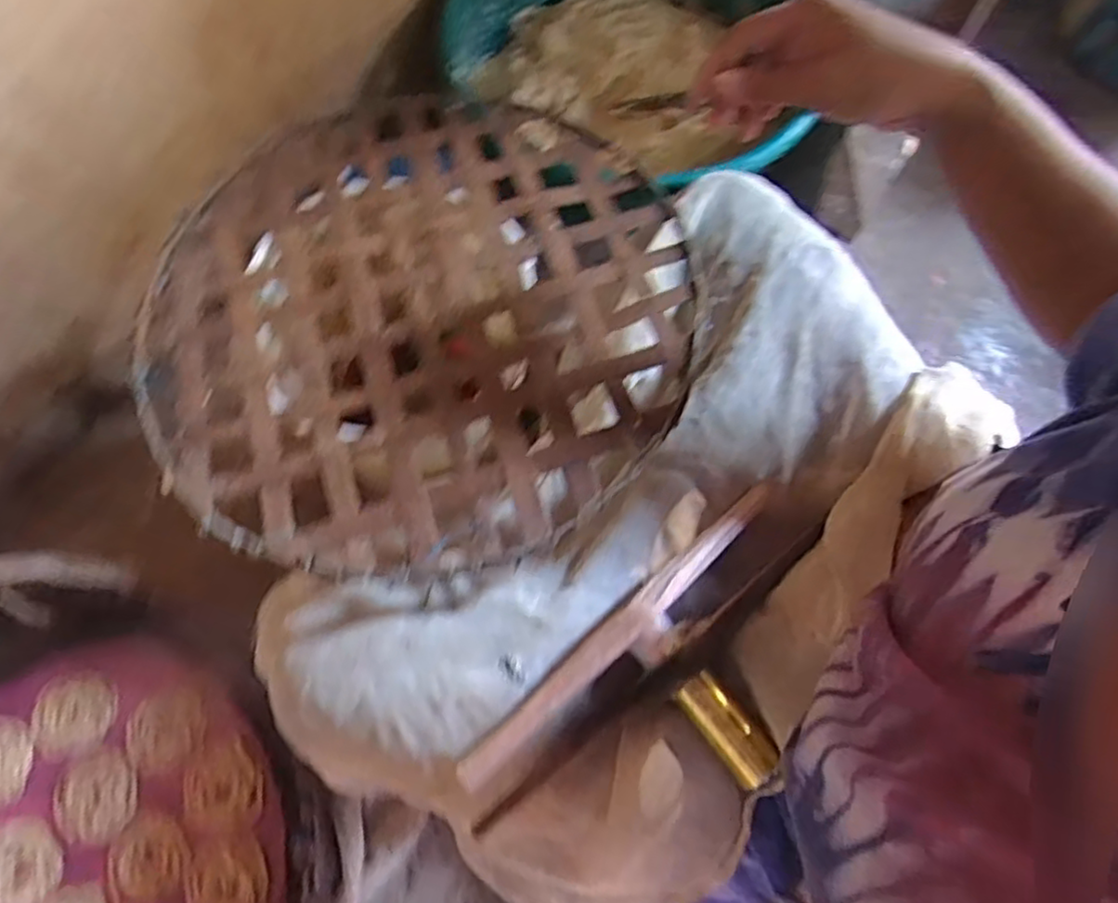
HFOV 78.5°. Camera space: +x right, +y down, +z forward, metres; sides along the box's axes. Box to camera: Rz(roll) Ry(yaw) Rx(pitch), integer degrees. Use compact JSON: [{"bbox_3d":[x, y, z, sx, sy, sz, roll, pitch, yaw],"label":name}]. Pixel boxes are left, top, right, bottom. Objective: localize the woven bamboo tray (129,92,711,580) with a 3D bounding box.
[{"bbox_3d":[-0.103,-0.109,0.528,0.397,0.023,0.403,1,70,-2],"label":"woven bamboo tray"}]

